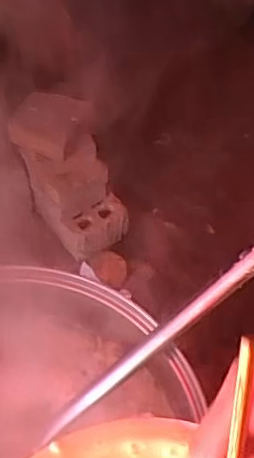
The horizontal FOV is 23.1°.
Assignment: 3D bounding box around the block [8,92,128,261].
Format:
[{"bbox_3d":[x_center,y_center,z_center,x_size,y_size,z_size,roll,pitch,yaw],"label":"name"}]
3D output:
[{"bbox_3d":[-0.101,-0.097,1.093,0.128,0.314,0.098,-37,44,-19],"label":"block"}]

